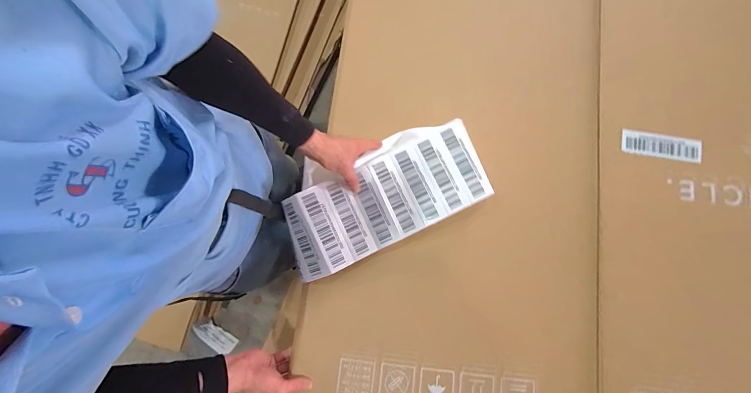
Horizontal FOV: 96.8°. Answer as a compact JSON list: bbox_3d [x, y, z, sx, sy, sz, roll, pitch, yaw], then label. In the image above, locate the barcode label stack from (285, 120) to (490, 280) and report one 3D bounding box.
[{"bbox_3d":[0.014,-0.005,0.609,0.376,0.046,0.180,-27,80,-6],"label":"barcode label stack"}]

